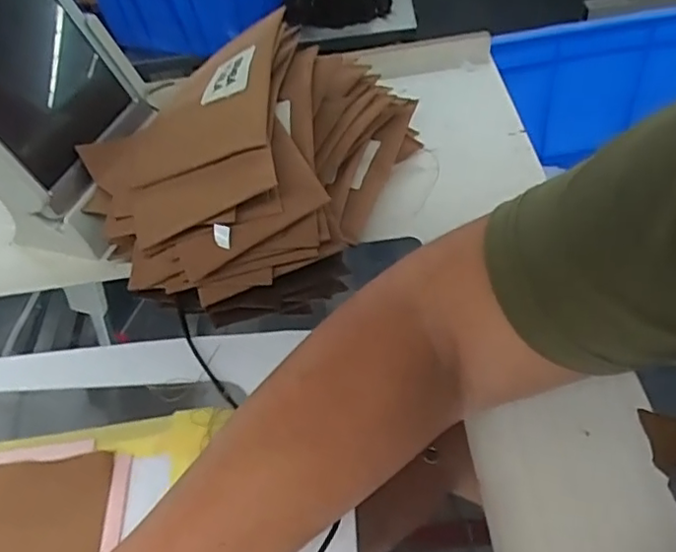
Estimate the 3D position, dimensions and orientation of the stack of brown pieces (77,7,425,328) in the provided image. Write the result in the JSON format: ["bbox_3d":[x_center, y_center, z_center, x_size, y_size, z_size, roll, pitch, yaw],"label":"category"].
[{"bbox_3d":[-0.077,-0.098,0.487,0.221,0.108,0.254,17,55,21],"label":"stack of brown pieces"}]

